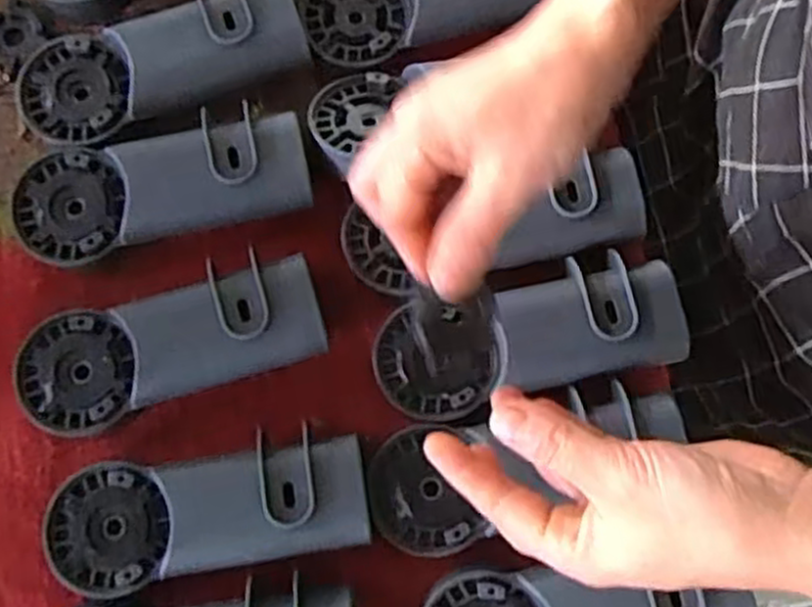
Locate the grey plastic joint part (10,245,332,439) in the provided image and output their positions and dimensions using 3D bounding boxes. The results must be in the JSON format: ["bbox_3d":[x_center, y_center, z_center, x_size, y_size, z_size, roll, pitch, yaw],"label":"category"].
[{"bbox_3d":[-0.125,0.020,0.408,0.162,0.039,0.065,-19,80,-5],"label":"grey plastic joint part"}]

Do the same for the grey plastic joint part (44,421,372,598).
[{"bbox_3d":[-0.101,0.105,0.391,0.158,0.035,0.061,-11,79,-4],"label":"grey plastic joint part"}]

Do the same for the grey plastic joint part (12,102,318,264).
[{"bbox_3d":[-0.135,-0.065,0.424,0.161,0.042,0.065,-13,80,-4],"label":"grey plastic joint part"}]

